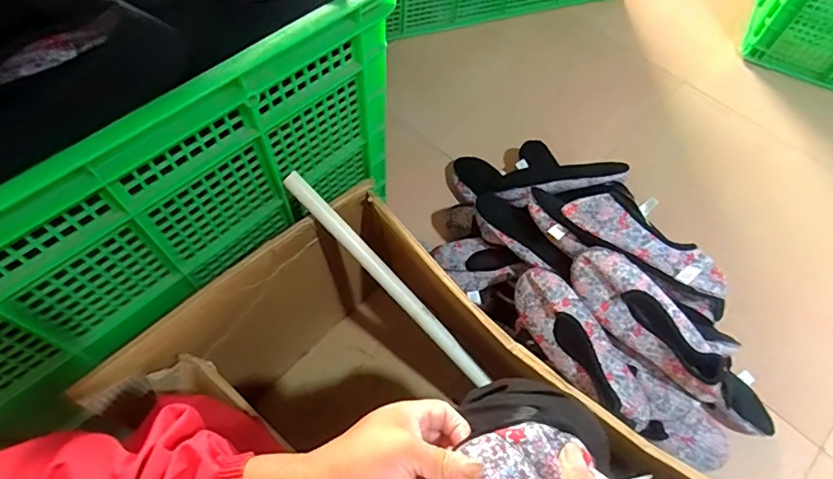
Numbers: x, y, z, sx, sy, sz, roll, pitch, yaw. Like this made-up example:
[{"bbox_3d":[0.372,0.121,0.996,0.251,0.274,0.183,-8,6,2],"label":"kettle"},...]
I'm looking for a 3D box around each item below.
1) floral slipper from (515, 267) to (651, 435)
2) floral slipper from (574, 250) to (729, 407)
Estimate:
[{"bbox_3d":[0.232,0.152,0.713,0.079,0.058,0.250,-28,66,-16],"label":"floral slipper"},{"bbox_3d":[0.322,0.115,0.689,0.254,0.091,0.065,43,26,17],"label":"floral slipper"}]

